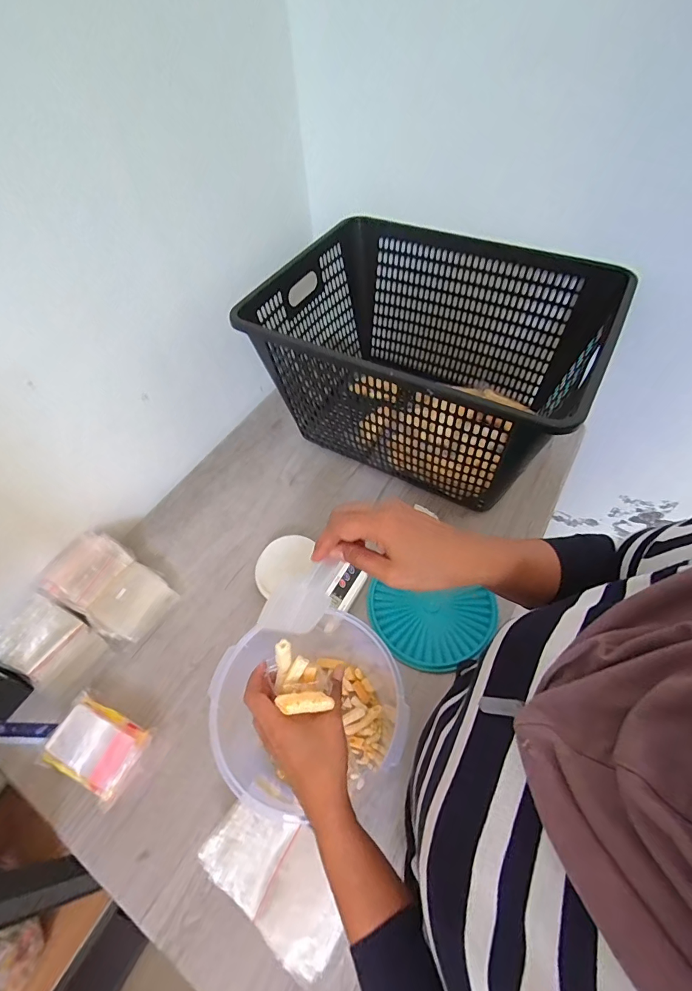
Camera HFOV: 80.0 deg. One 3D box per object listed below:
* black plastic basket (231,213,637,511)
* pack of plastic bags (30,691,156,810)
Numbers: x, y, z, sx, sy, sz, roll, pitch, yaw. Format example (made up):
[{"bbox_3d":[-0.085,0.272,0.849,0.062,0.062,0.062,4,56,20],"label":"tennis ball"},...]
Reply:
[{"bbox_3d":[0.156,-0.262,0.802,0.525,0.303,0.465,25,60,19],"label":"black plastic basket"},{"bbox_3d":[-0.347,0.351,0.576,0.142,0.043,0.096,17,58,15],"label":"pack of plastic bags"}]

